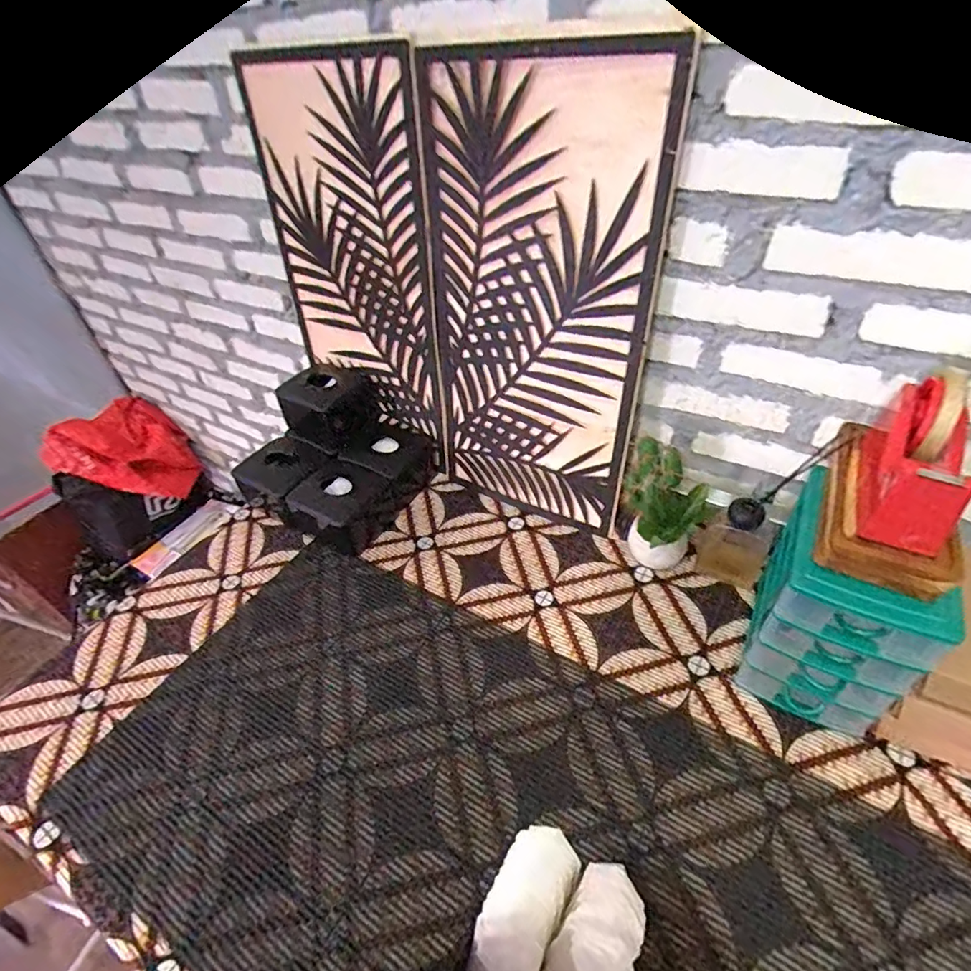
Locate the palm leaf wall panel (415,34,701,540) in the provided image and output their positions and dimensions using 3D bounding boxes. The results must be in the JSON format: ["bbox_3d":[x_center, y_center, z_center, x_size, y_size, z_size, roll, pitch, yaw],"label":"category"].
[{"bbox_3d":[0.065,-0.207,0.701,0.305,0.586,0.025,19,43,25],"label":"palm leaf wall panel"}]

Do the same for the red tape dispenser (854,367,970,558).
[{"bbox_3d":[0.396,-0.031,0.474,0.062,0.110,0.149,18,48,24],"label":"red tape dispenser"}]

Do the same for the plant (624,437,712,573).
[{"bbox_3d":[0.253,0.034,0.723,0.092,0.198,0.088,-3,43,3],"label":"plant"}]

